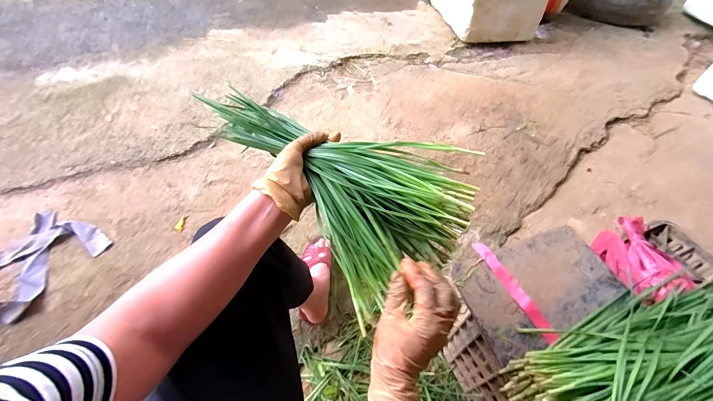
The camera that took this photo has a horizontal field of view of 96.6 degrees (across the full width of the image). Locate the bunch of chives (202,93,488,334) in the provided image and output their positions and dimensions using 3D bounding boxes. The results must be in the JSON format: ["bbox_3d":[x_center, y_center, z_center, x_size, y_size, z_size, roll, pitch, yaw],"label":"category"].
[{"bbox_3d":[-0.022,-0.053,0.428,0.164,0.096,0.364,-34,62,-22],"label":"bunch of chives"}]

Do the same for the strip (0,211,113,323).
[{"bbox_3d":[-0.818,0.172,0.733,0.223,0.027,0.389,34,61,21],"label":"strip"}]

